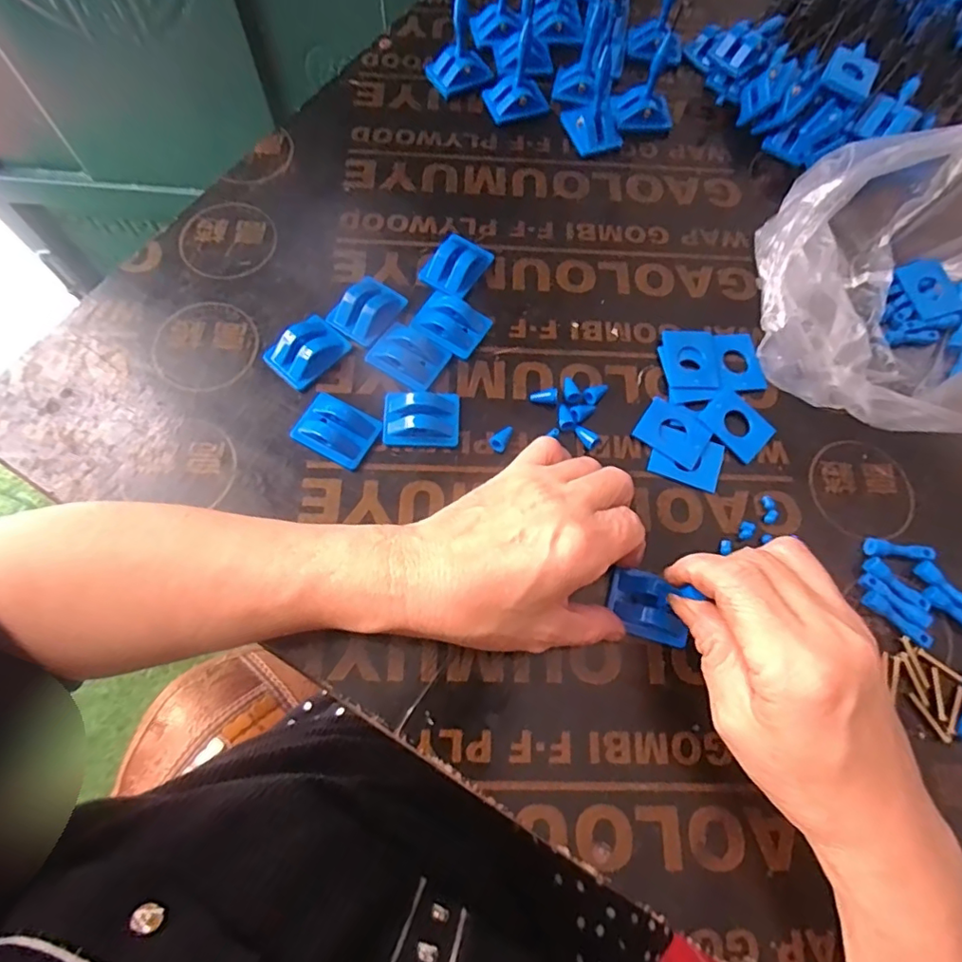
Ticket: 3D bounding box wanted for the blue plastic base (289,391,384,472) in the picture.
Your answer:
[{"bbox_3d":[-0.085,-0.031,0.320,0.046,0.010,0.034,28,71,7],"label":"blue plastic base"}]

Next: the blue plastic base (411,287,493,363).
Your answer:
[{"bbox_3d":[-0.019,-0.101,0.348,0.043,0.010,0.037,31,72,8],"label":"blue plastic base"}]

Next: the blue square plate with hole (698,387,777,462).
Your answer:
[{"bbox_3d":[0.159,-0.036,0.336,0.033,0.004,0.040,-41,77,-15],"label":"blue square plate with hole"}]

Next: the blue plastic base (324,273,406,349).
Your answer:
[{"bbox_3d":[-0.072,-0.111,0.347,0.034,0.014,0.045,32,72,9],"label":"blue plastic base"}]

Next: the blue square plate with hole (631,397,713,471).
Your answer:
[{"bbox_3d":[0.118,-0.031,0.333,0.042,0.004,0.035,33,72,9],"label":"blue square plate with hole"}]

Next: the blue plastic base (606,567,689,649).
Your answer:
[{"bbox_3d":[0.090,0.066,0.291,0.040,0.010,0.035,17,70,3],"label":"blue plastic base"}]

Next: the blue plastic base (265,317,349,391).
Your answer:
[{"bbox_3d":[-0.107,-0.080,0.335,0.035,0.013,0.044,41,73,11],"label":"blue plastic base"}]

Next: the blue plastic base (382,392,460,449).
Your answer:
[{"bbox_3d":[-0.035,-0.038,0.324,0.044,0.012,0.033,1,70,-3],"label":"blue plastic base"}]

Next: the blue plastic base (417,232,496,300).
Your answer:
[{"bbox_3d":[-0.016,-0.146,0.364,0.034,0.012,0.046,30,71,8],"label":"blue plastic base"}]

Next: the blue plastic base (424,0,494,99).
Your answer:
[{"bbox_3d":[-0.017,-0.329,0.408,0.044,0.056,0.034,-30,74,-13],"label":"blue plastic base"}]

